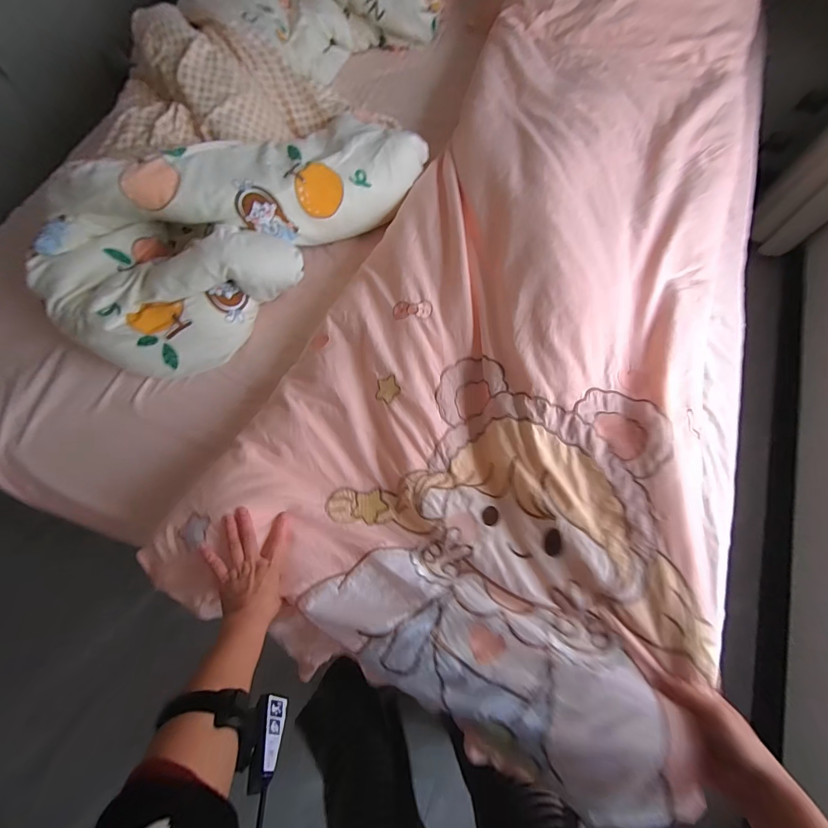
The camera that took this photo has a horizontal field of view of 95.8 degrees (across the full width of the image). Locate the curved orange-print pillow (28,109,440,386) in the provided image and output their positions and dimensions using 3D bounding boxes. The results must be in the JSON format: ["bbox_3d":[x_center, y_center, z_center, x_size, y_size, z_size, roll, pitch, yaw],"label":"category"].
[{"bbox_3d":[-0.314,-0.393,0.695,0.301,0.165,0.739,42,76,14],"label":"curved orange-print pillow"}]

